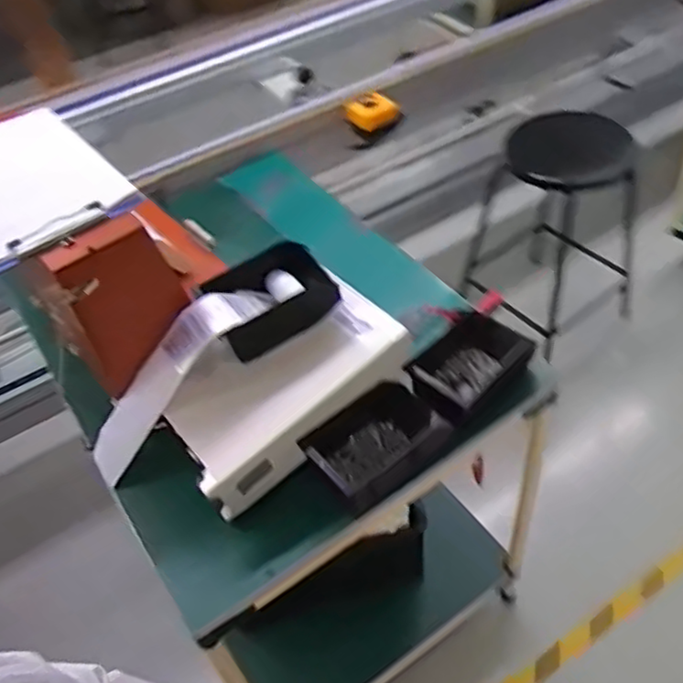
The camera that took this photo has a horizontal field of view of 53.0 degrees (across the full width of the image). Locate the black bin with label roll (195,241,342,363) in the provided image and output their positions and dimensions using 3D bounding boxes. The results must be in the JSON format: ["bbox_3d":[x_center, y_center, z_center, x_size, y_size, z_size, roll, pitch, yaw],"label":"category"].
[{"bbox_3d":[-0.098,-0.054,0.901,0.167,0.086,0.099,-26,50,-16],"label":"black bin with label roll"}]

